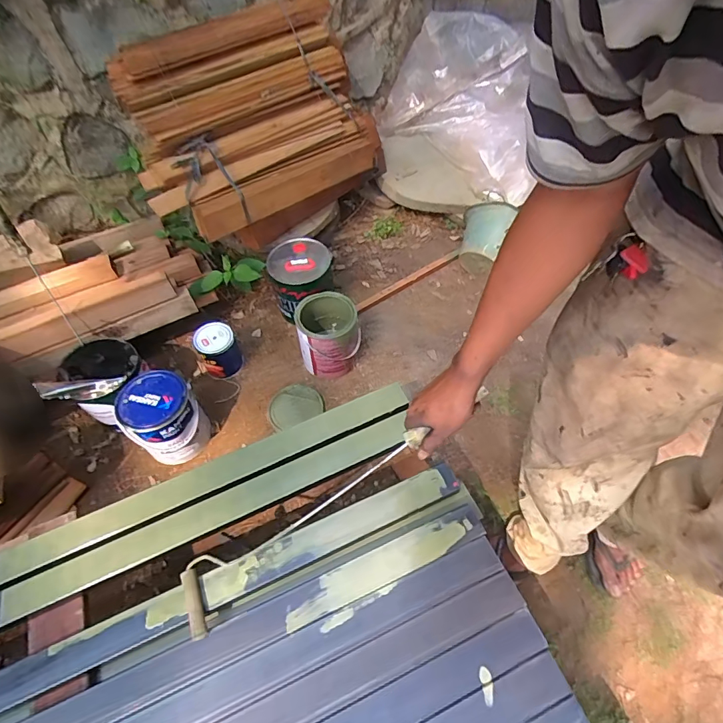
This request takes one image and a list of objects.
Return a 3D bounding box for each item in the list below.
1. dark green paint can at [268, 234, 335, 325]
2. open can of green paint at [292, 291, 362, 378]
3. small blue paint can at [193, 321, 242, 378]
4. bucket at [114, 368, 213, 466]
[{"bbox_3d":[-0.179,-0.247,1.358,0.183,0.190,0.210,-5,53,-1],"label":"dark green paint can"},{"bbox_3d":[-0.090,-0.070,1.238,0.169,0.191,0.162,-9,53,-5],"label":"open can of green paint"},{"bbox_3d":[-0.407,-0.031,1.251,0.105,0.134,0.100,-1,56,2],"label":"small blue paint can"},{"bbox_3d":[-0.486,0.142,1.095,0.162,0.201,0.167,-1,56,2],"label":"bucket"}]

